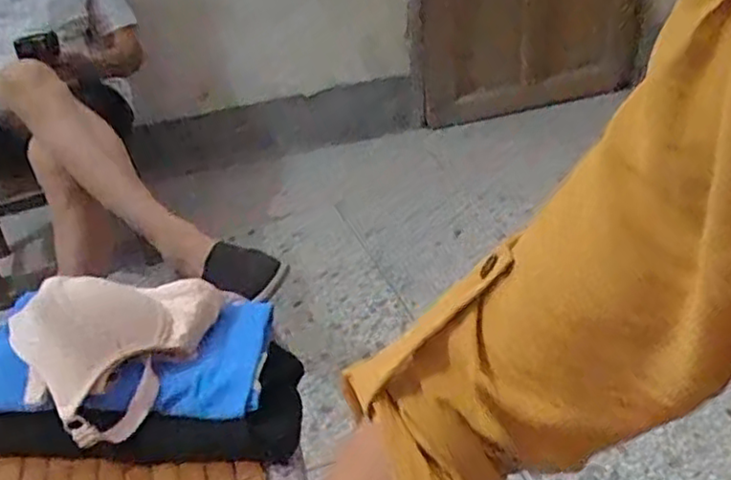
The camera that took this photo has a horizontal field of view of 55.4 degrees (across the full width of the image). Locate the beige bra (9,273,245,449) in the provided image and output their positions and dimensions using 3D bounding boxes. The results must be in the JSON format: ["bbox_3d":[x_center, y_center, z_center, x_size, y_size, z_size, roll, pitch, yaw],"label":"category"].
[{"bbox_3d":[-0.195,0.078,0.591,0.180,0.096,0.091,-31,39,-33],"label":"beige bra"}]

